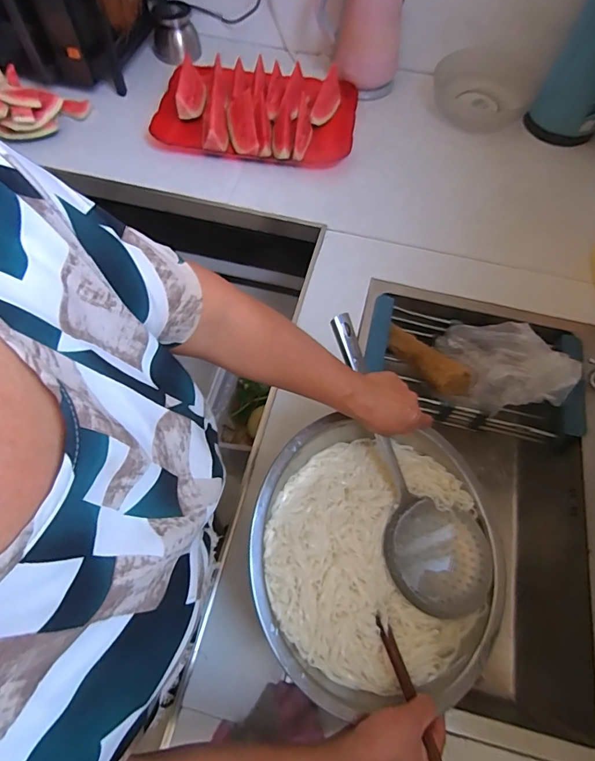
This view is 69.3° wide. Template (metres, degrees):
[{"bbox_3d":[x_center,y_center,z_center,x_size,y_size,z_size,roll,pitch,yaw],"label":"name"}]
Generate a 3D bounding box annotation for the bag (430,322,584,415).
[{"bbox_3d":[0.336,-0.016,0.728,0.205,0.118,0.138,32,67,14],"label":"bag"}]

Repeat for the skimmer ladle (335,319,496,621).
[{"bbox_3d":[0.126,0.107,0.570,0.137,0.081,0.392,-24,90,-13],"label":"skimmer ladle"}]

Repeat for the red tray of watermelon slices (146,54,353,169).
[{"bbox_3d":[-0.094,-0.620,0.980,0.451,0.081,0.283,7,64,2],"label":"red tray of watermelon slices"}]

